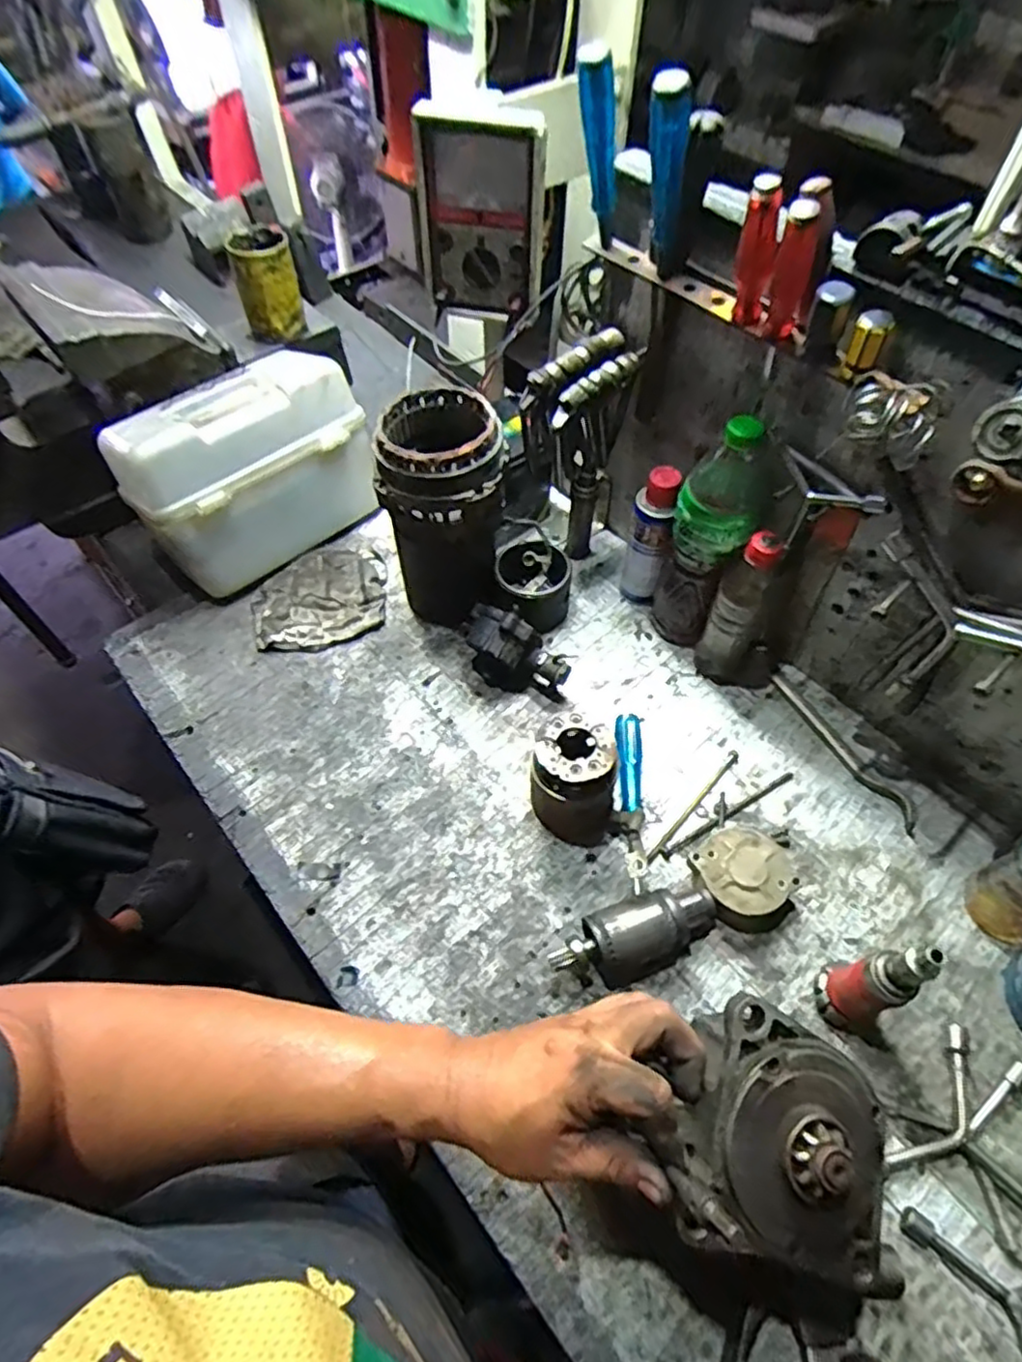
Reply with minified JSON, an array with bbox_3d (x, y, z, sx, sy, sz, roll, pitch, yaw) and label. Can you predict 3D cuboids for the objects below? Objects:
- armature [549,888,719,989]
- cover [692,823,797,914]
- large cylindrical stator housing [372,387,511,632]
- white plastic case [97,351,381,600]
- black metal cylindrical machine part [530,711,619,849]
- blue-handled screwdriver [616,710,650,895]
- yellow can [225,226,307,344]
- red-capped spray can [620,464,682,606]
[{"bbox_3d":[0.109,0.220,0.590,0.147,0.049,0.057,-21,58,-12],"label":"armature"},{"bbox_3d":[0.211,0.168,0.613,0.079,0.014,0.078,0,56,1],"label":"cover"},{"bbox_3d":[-0.066,-0.181,0.747,0.120,0.236,0.125,-1,56,1],"label":"large cylindrical stator housing"},{"bbox_3d":[-0.317,-0.256,0.831,0.267,0.182,0.163,-38,63,-21],"label":"white plastic case"},{"bbox_3d":[0.061,0.094,0.640,0.082,0.115,0.079,22,60,15],"label":"black metal cylindrical machine part"},{"bbox_3d":[0.120,0.117,0.672,0.025,0.032,0.173,0,56,2],"label":"blue-handled screwdriver"},{"bbox_3d":[-0.316,-0.511,0.897,0.078,0.109,0.078,-12,58,-8],"label":"yellow can"},{"bbox_3d":[0.152,-0.153,0.764,0.047,0.175,0.046,15,58,11],"label":"red-capped spray can"}]

